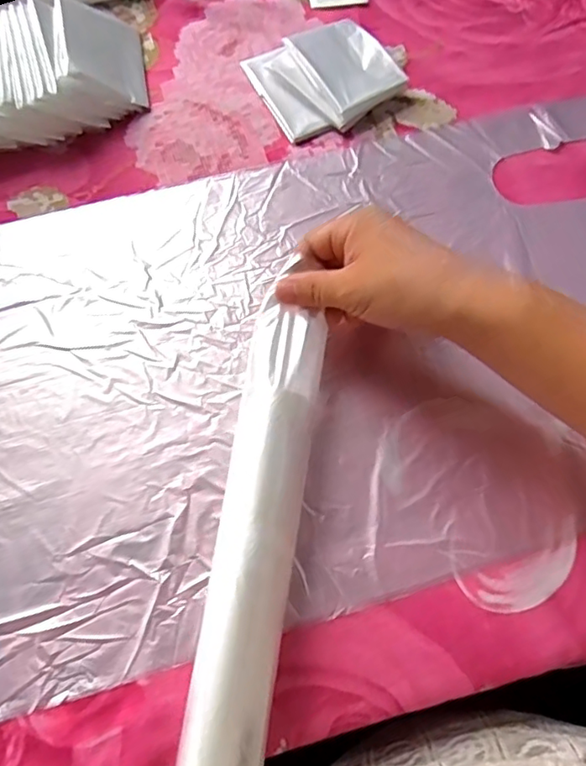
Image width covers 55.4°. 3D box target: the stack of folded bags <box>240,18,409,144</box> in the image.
[{"bbox_3d":[0.025,-0.236,0.431,0.098,0.019,0.087,-27,75,-8],"label":"stack of folded bags"}]

